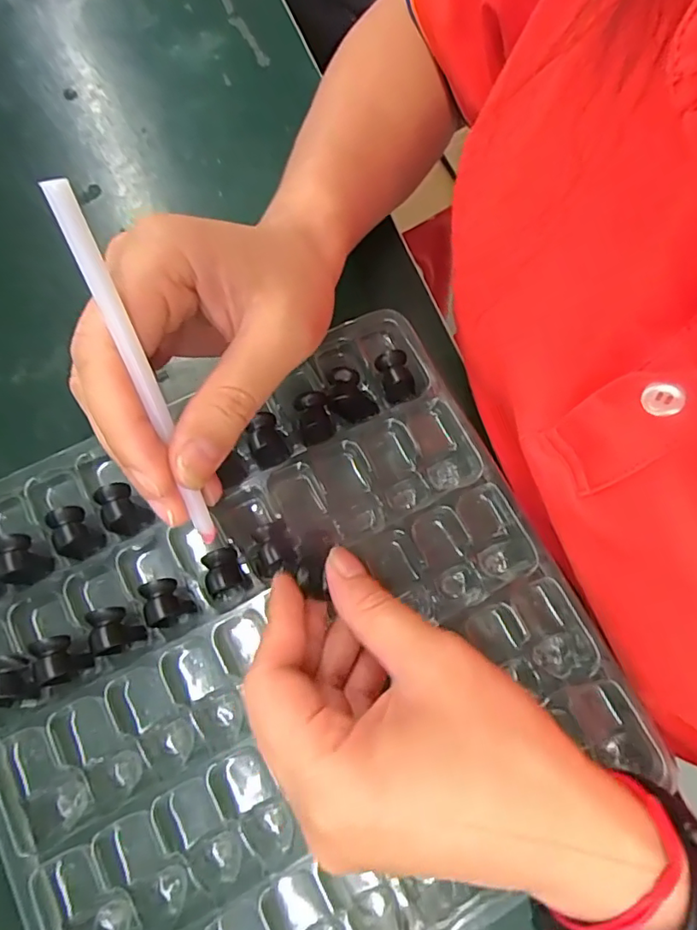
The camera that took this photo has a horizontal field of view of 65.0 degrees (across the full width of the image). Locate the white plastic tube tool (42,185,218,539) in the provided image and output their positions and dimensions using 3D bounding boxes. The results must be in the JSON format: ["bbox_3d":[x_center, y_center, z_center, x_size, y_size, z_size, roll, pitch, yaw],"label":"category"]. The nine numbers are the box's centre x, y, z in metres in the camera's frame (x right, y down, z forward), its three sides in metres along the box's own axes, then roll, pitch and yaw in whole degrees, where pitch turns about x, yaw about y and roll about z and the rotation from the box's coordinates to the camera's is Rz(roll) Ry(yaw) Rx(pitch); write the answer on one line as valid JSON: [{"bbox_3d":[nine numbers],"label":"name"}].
[{"bbox_3d":[-0.060,-0.022,0.163,0.006,0.113,0.004,-19,31,-8],"label":"white plastic tube tool"}]

